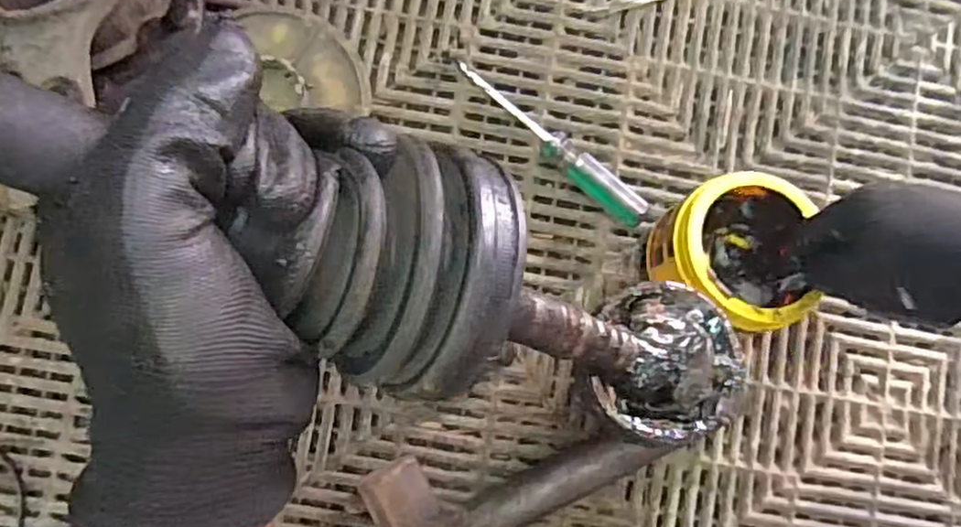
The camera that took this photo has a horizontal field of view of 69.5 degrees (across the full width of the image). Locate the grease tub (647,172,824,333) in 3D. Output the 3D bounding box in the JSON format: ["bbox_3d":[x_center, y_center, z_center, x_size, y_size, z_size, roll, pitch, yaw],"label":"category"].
[{"bbox_3d":[0.167,-0.006,0.466,0.098,0.071,0.100,5,85,-2],"label":"grease tub"}]

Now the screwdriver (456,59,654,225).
[{"bbox_3d":[0.053,-0.090,0.506,0.168,0.028,0.023,45,84,2],"label":"screwdriver"}]

